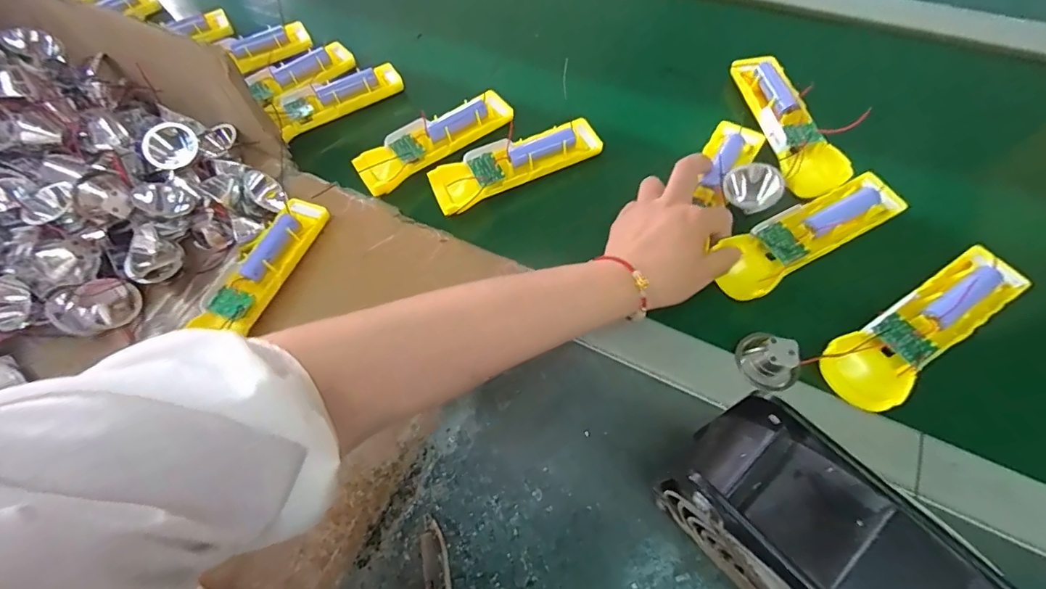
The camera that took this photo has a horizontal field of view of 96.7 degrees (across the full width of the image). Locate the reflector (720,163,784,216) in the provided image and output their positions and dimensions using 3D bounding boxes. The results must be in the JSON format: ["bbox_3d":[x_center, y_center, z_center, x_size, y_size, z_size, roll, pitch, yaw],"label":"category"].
[{"bbox_3d":[0.188,-0.088,0.380,0.044,0.019,0.038,31,73,20],"label":"reflector"}]

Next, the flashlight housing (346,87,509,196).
[{"bbox_3d":[-0.091,-0.160,0.474,0.166,0.023,0.047,-36,65,-9],"label":"flashlight housing"}]

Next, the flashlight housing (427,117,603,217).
[{"bbox_3d":[-0.008,-0.129,0.448,0.164,0.025,0.052,-28,64,-5],"label":"flashlight housing"}]

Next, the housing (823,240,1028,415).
[{"bbox_3d":[0.286,0.027,0.337,0.158,0.035,0.054,-30,66,-8],"label":"housing"}]

